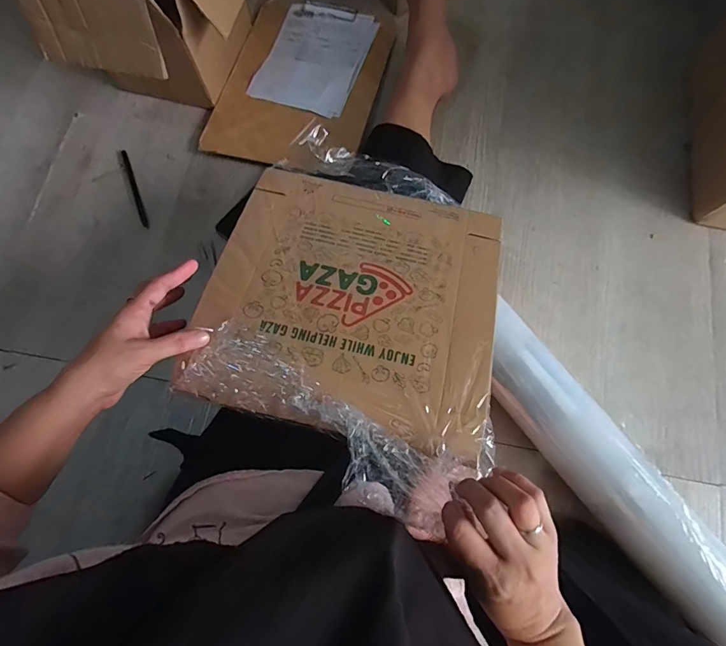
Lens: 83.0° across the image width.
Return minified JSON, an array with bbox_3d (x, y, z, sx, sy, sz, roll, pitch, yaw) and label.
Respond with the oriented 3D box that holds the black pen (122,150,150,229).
[{"bbox_3d":[-0.341,-0.202,0.612,0.011,0.005,0.143,-23,76,-6],"label":"black pen"}]

